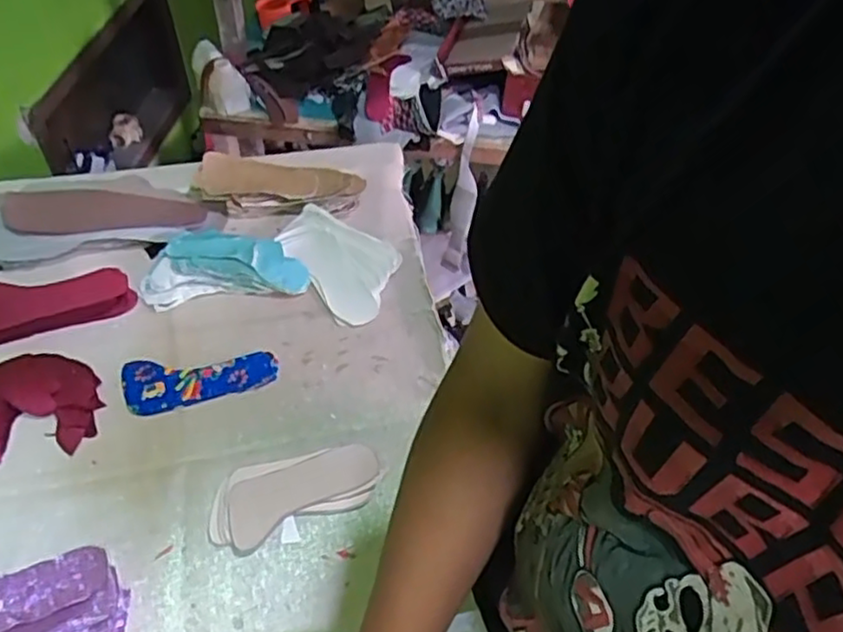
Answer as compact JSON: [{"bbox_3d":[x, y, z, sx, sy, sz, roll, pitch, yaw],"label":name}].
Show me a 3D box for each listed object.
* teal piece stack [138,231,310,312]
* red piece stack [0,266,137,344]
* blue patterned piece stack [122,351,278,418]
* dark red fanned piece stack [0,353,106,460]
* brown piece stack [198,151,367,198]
[{"bbox_3d":[-0.263,-0.069,0.933,0.213,0.039,0.108,-5,51,-6],"label":"teal piece stack"},{"bbox_3d":[-0.468,-0.019,0.874,0.194,0.039,0.078,-15,53,-14],"label":"red piece stack"},{"bbox_3d":[-0.266,0.071,0.837,0.174,0.008,0.074,-13,52,-13],"label":"blue patterned piece stack"},{"bbox_3d":[-0.461,0.101,0.792,0.171,0.016,0.135,-14,52,-13],"label":"dark red fanned piece stack"},{"bbox_3d":[-0.204,-0.193,1.016,0.239,0.047,0.076,4,50,1],"label":"brown piece stack"}]

